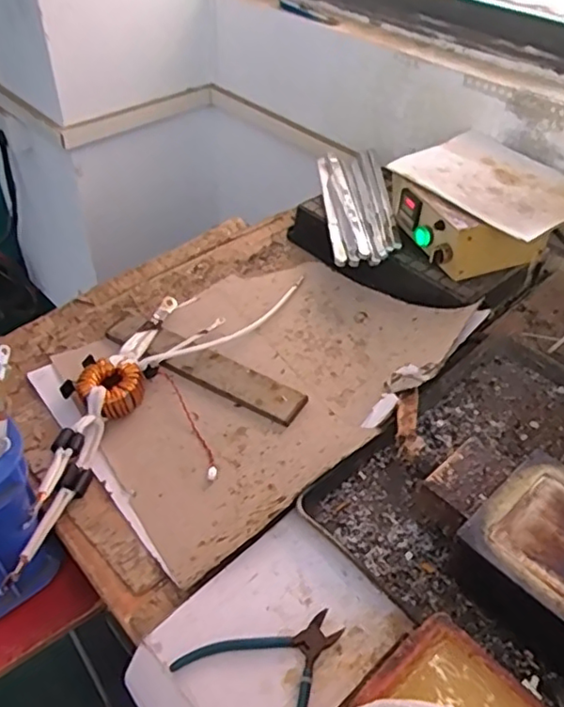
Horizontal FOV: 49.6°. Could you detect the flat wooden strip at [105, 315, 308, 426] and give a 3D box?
[{"bbox_3d":[-0.106,0.014,0.806,0.294,0.014,0.056,25,57,18],"label":"flat wooden strip"}]

